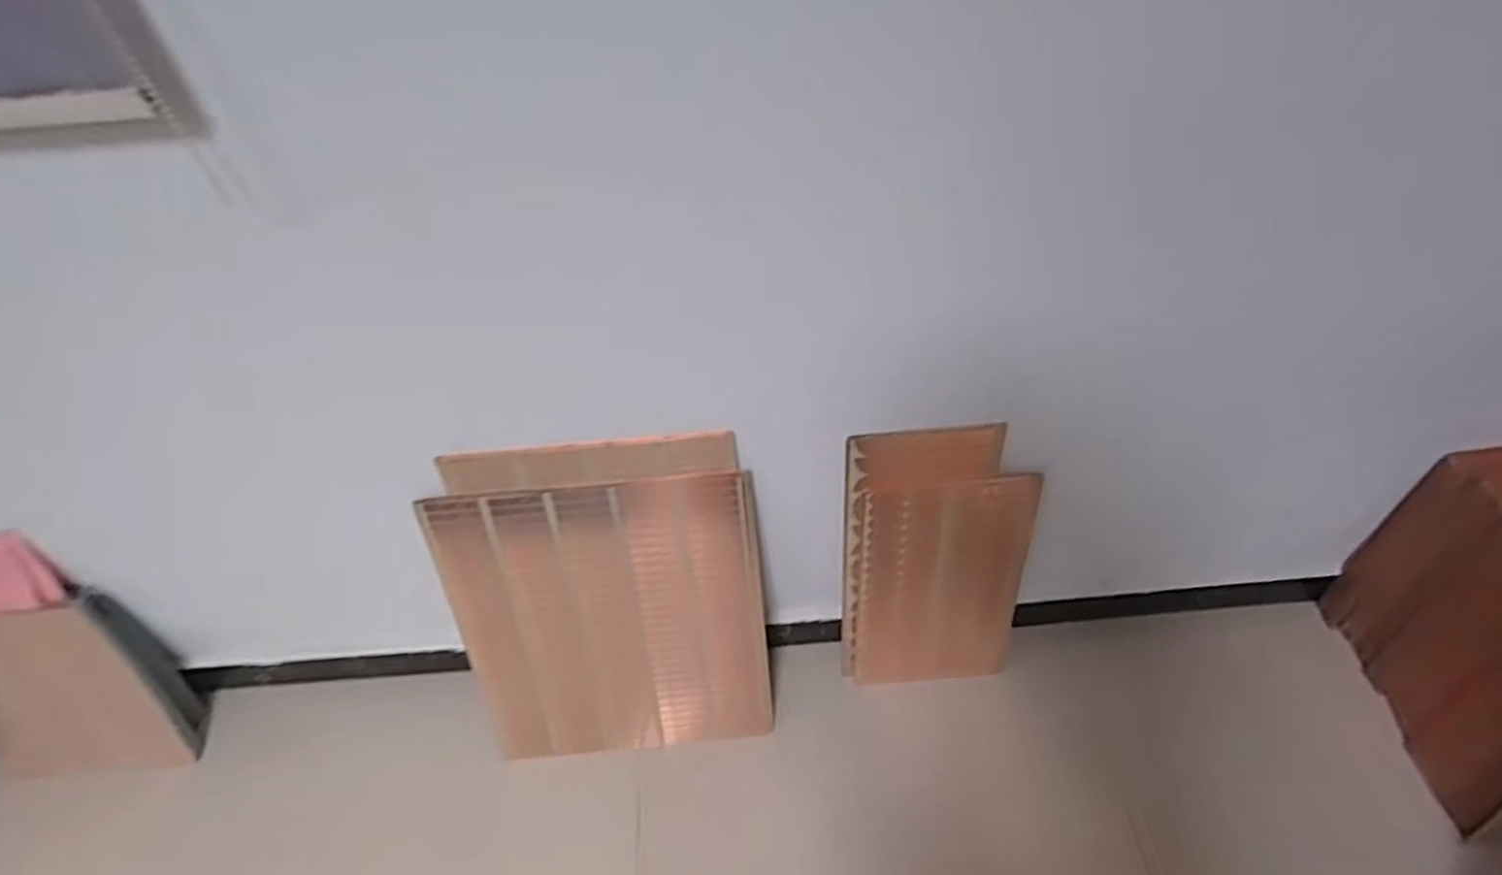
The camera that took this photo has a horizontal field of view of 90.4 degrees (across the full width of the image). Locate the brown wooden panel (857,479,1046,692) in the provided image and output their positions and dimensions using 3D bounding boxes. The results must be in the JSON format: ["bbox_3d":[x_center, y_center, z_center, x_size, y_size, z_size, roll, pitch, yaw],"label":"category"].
[{"bbox_3d":[0.318,0.251,1.248,0.269,0.464,0.022,-1,33,3],"label":"brown wooden panel"}]

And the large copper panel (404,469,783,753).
[{"bbox_3d":[-0.213,0.307,1.200,0.473,0.543,0.026,-8,27,-3],"label":"large copper panel"}]

